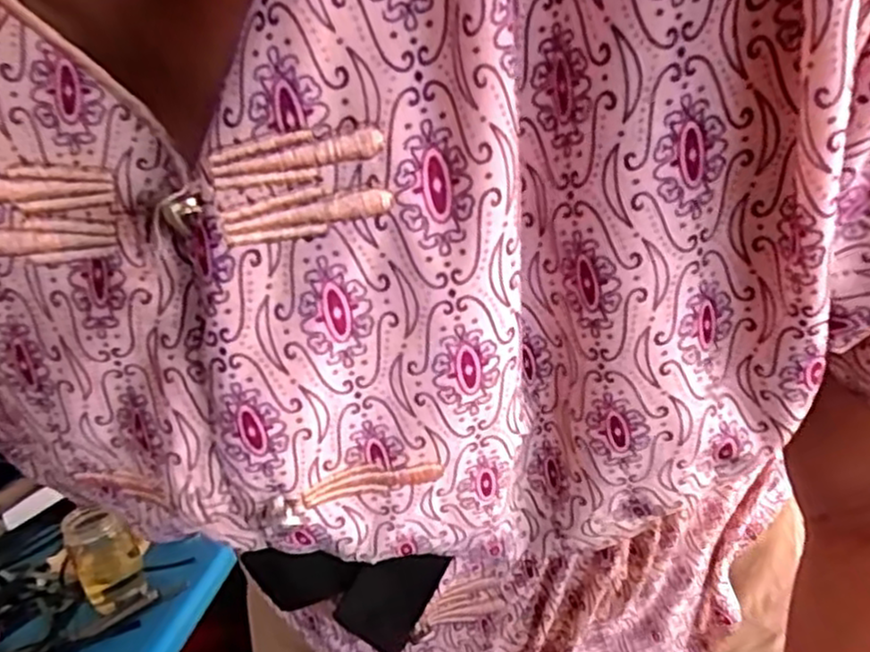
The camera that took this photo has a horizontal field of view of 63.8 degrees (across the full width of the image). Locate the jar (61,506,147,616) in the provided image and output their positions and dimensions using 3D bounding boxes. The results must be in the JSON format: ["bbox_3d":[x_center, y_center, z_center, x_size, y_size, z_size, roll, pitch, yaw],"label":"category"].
[{"bbox_3d":[-0.436,0.313,0.927,0.077,0.134,0.077,-20,20,-28],"label":"jar"}]

